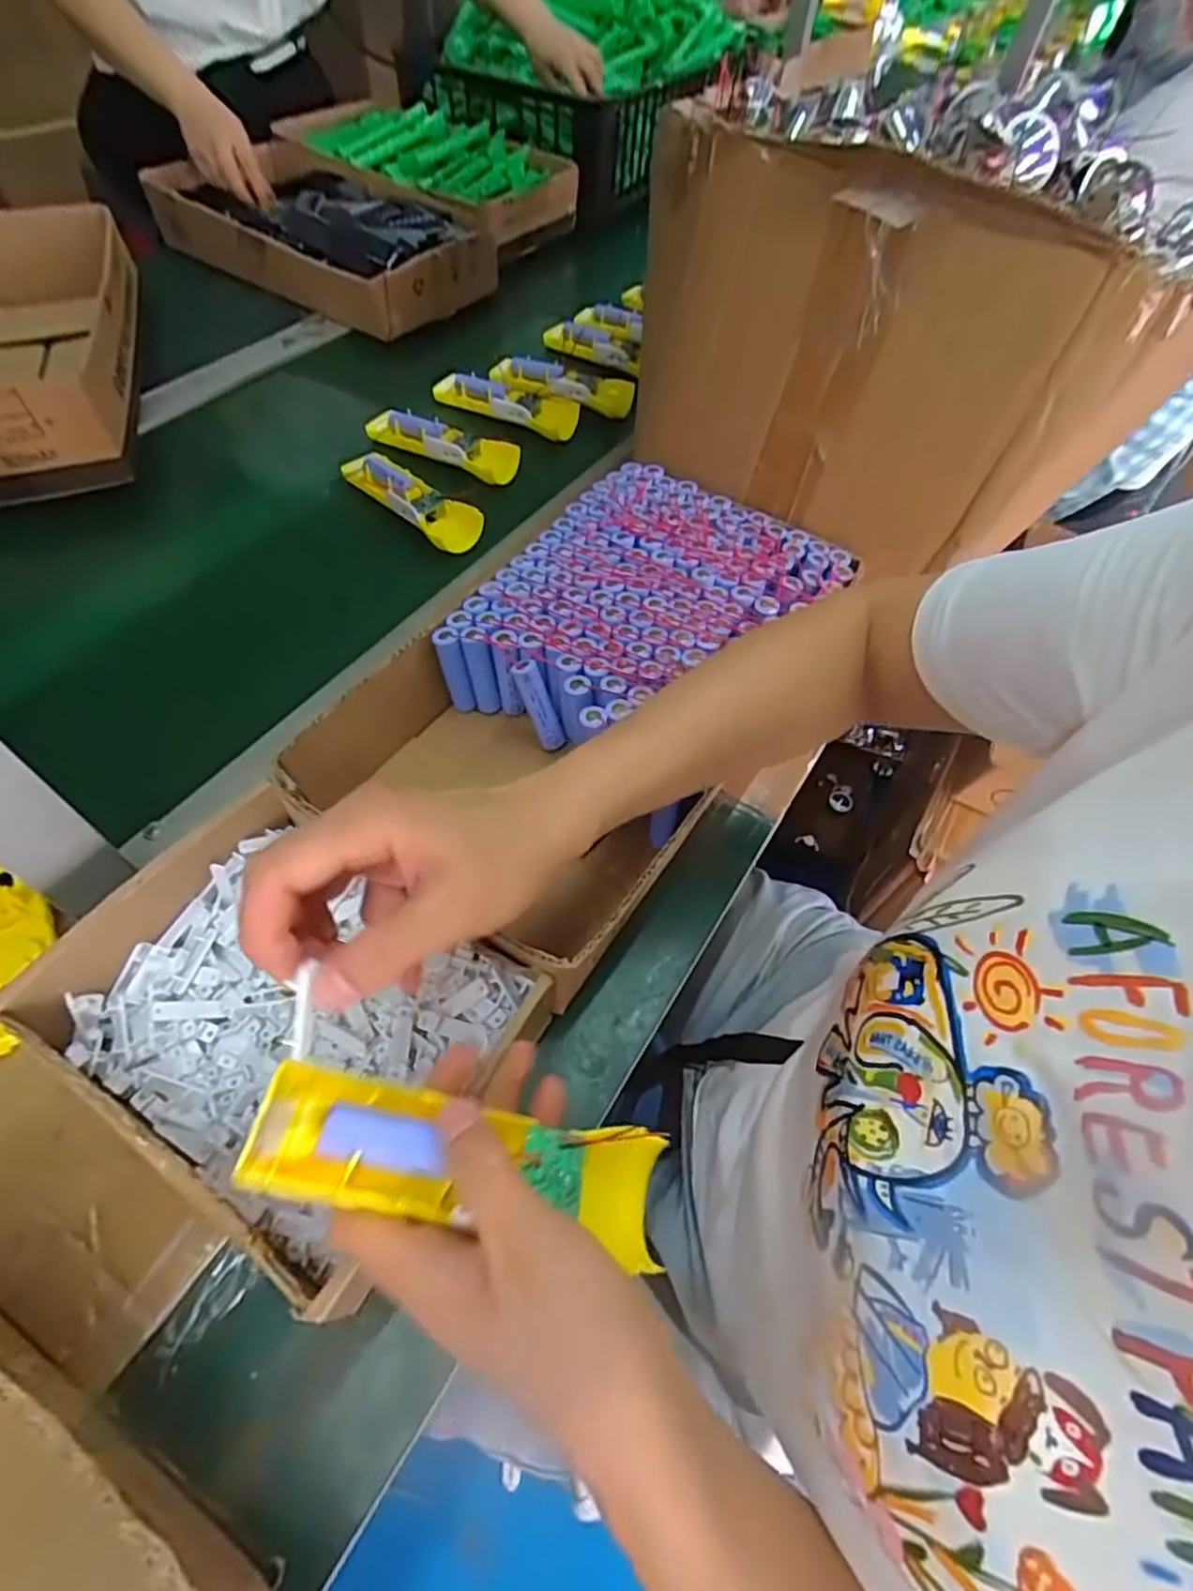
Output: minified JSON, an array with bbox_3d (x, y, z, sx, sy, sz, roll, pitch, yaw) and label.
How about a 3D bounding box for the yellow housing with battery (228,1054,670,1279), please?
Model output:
[{"bbox_3d":[-0.050,0.142,0.269,0.159,0.017,0.045,18,56,-14],"label":"yellow housing with battery"}]

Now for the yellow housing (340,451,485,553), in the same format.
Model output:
[{"bbox_3d":[-0.172,-0.271,0.630,0.160,0.035,0.049,33,61,16],"label":"yellow housing"}]

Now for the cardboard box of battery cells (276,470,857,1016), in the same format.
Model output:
[{"bbox_3d":[0.004,-0.077,0.493,0.220,0.077,0.402,32,60,15],"label":"cardboard box of battery cells"}]

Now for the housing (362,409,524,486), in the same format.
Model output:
[{"bbox_3d":[-0.153,-0.344,0.670,0.157,0.029,0.038,20,58,8],"label":"housing"}]

